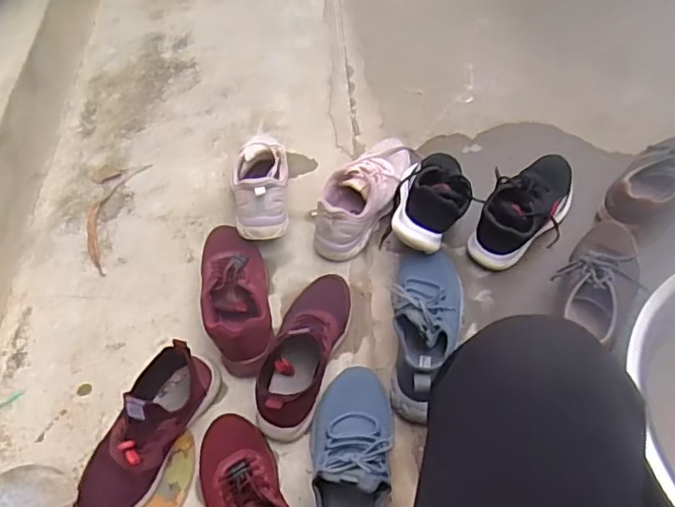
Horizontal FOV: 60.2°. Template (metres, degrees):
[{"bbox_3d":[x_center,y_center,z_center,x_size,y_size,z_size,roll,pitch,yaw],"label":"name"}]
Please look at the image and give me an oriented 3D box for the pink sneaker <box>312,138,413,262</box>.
[{"bbox_3d":[0.050,-0.104,0.979,0.097,0.104,0.256,28,62,21],"label":"pink sneaker"}]

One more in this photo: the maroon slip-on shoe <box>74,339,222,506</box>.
[{"bbox_3d":[-0.250,0.230,0.756,0.091,0.109,0.244,27,61,20],"label":"maroon slip-on shoe"}]

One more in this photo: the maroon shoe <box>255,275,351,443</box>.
[{"bbox_3d":[-0.049,0.126,0.819,0.091,0.098,0.245,15,58,13],"label":"maroon shoe"}]

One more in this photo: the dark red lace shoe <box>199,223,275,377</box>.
[{"bbox_3d":[-0.152,0.060,0.886,0.094,0.105,0.252,-11,55,-4],"label":"dark red lace shoe"}]

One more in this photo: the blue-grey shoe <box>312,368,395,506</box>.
[{"bbox_3d":[0.014,0.264,0.714,0.101,0.121,0.271,1,56,4],"label":"blue-grey shoe"}]

